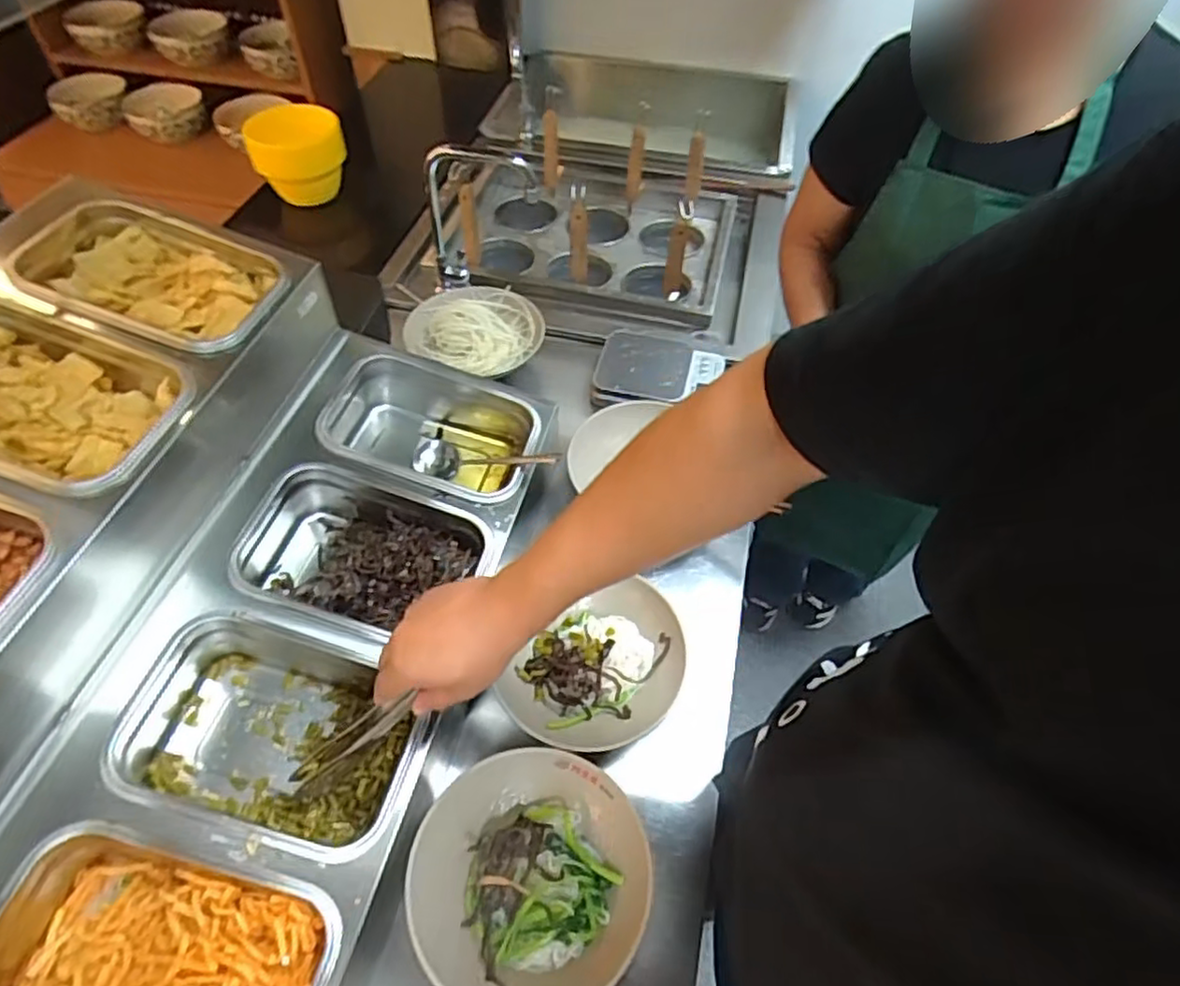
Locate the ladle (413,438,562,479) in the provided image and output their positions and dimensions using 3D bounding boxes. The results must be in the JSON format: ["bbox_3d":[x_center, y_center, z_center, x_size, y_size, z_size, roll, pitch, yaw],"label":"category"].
[{"bbox_3d":[-0.129,-0.045,0.862,0.212,0.031,0.055,0,50,23],"label":"ladle"}]

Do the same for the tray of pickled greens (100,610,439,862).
[{"bbox_3d":[-0.283,0.223,0.623,0.238,0.100,0.163,19,52,-4],"label":"tray of pickled greens"}]

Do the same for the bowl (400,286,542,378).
[{"bbox_3d":[-0.181,-0.241,1.078,0.215,0.068,0.200,6,54,-8],"label":"bowl"}]

